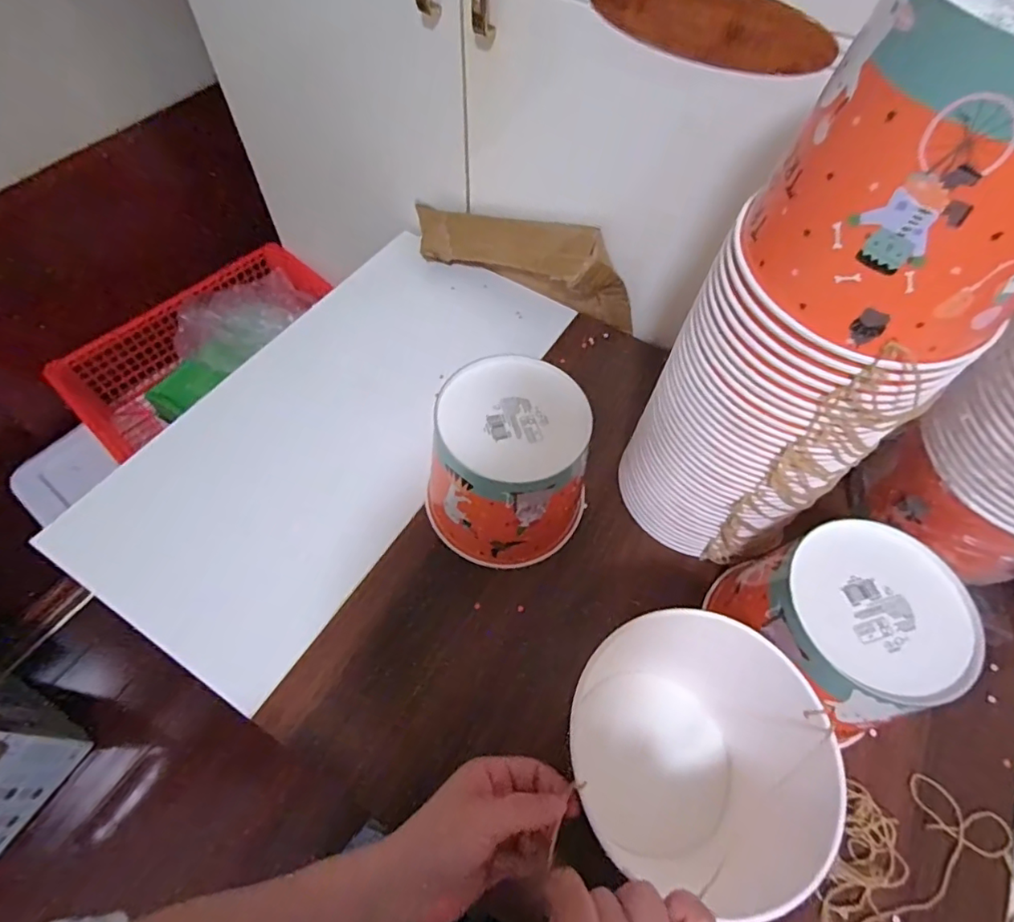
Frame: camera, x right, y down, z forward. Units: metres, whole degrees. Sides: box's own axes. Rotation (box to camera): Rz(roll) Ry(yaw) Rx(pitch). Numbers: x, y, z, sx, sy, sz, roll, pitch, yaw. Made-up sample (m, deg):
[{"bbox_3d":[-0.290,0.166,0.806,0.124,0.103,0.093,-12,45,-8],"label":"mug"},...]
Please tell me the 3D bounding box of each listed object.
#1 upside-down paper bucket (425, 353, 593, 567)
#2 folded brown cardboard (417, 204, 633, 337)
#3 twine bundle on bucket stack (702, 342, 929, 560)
[{"bbox_3d":[0.003,0.008,0.493,0.136,0.133,0.142,1,60,-1],"label":"upside-down paper bucket"},{"bbox_3d":[0.008,-0.261,0.671,0.326,0.116,0.066,33,64,16],"label":"folded brown cardboard"},{"bbox_3d":[0.221,0.011,0.397,0.065,0.271,0.028,-20,62,-13],"label":"twine bundle on bucket stack"}]

